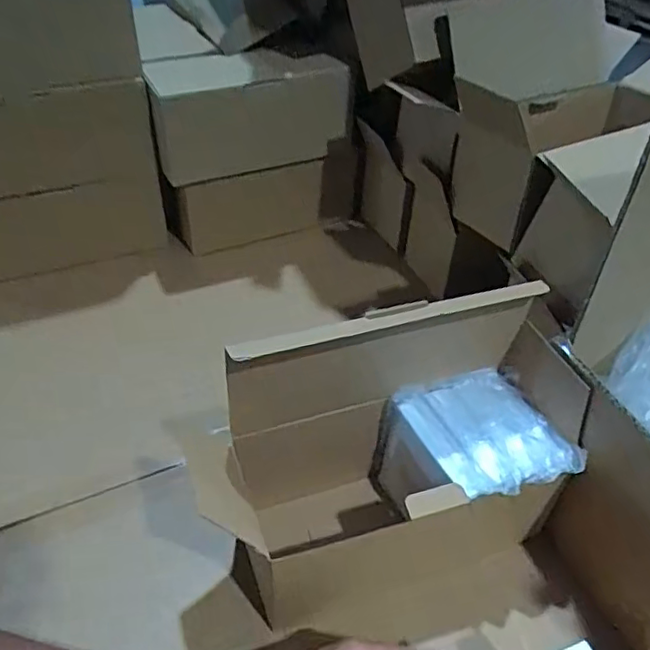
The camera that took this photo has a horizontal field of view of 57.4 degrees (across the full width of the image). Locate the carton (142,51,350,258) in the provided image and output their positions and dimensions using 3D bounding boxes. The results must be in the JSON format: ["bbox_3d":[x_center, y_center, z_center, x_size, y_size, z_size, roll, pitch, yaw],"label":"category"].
[{"bbox_3d":[-0.091,-0.206,0.693,0.220,0.194,0.111,-20,46,-23],"label":"carton"}]

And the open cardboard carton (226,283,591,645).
[{"bbox_3d":[0.059,0.080,0.394,0.219,0.186,0.095,-12,43,-15],"label":"open cardboard carton"}]

